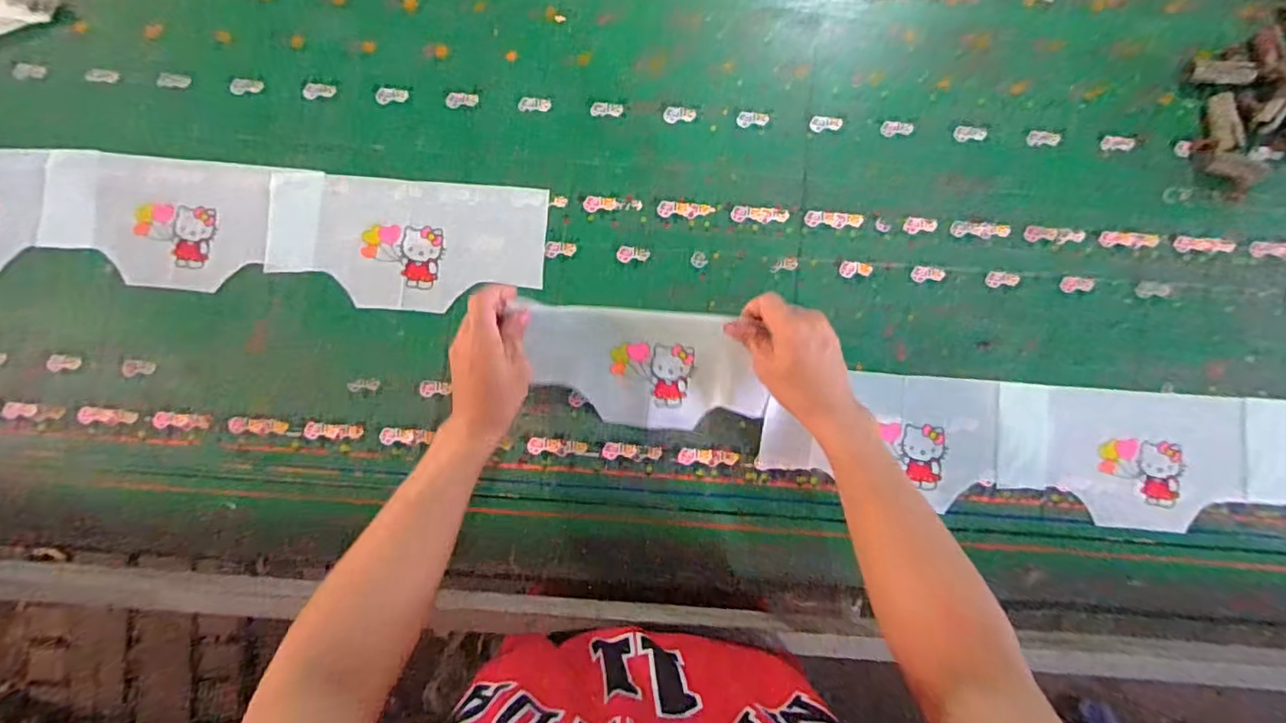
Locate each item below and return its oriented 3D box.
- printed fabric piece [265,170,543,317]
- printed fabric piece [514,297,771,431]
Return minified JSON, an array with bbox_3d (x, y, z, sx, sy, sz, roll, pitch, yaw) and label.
[{"bbox_3d":[-0.246,-0.123,0.623,0.287,0.008,0.132,5,86,-1],"label":"printed fabric piece"},{"bbox_3d":[0.005,0.009,0.593,0.225,0.011,0.116,6,105,-2],"label":"printed fabric piece"}]

